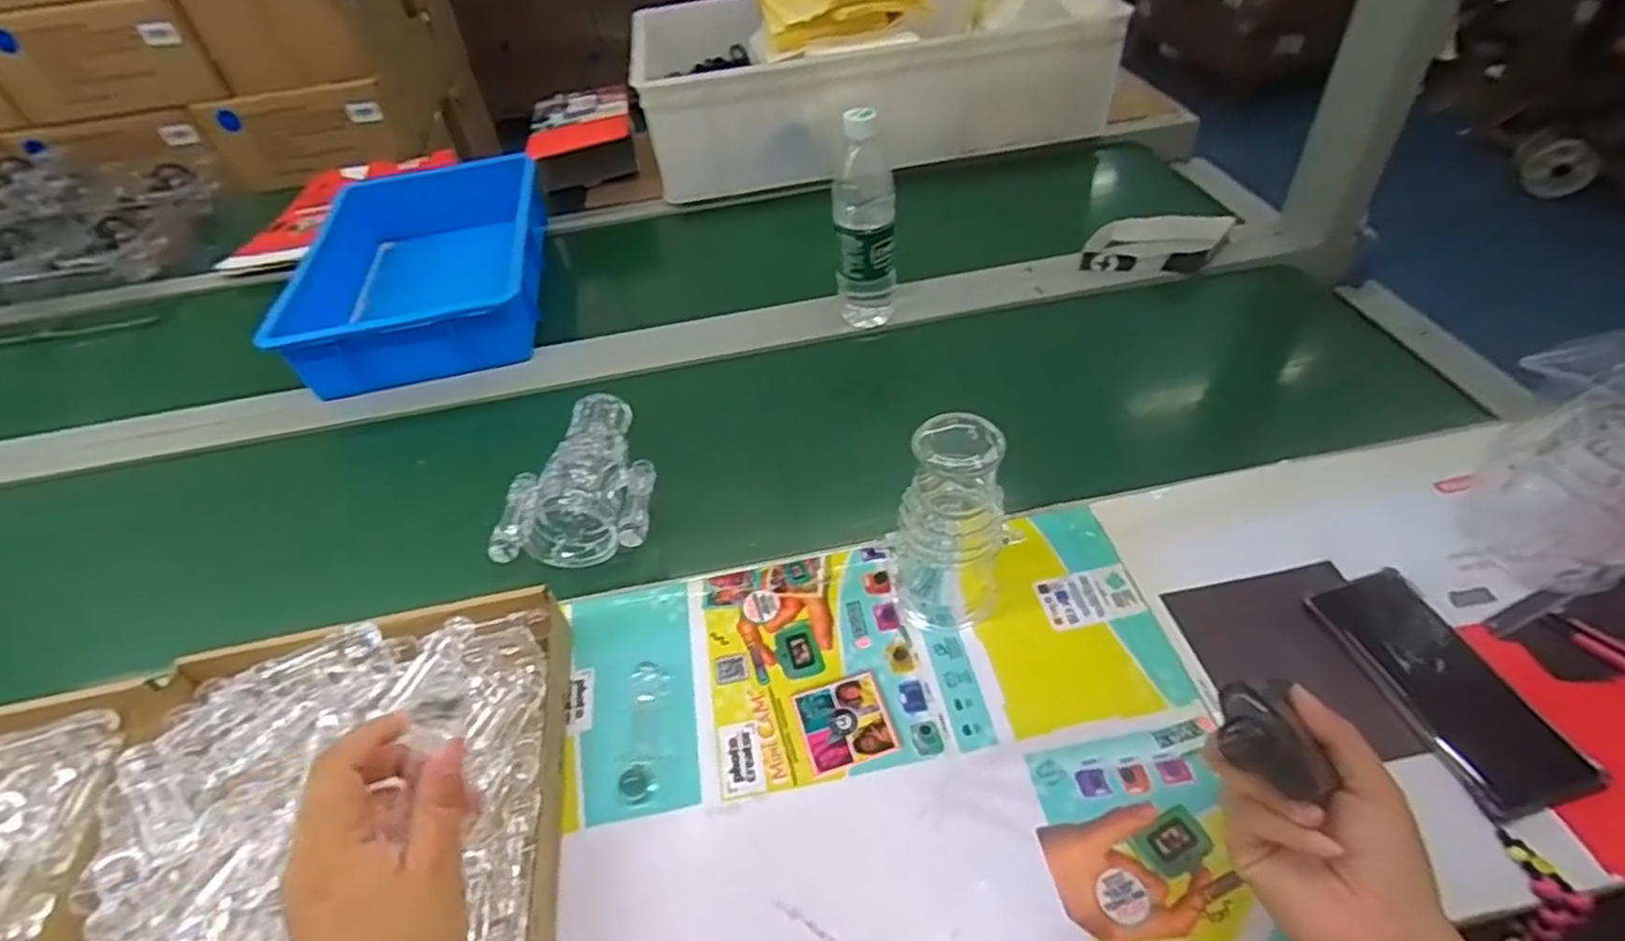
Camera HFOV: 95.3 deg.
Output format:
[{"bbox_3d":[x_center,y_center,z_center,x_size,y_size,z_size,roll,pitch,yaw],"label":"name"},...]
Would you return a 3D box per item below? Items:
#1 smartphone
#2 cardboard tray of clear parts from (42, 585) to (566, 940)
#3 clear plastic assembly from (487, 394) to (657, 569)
[{"bbox_3d":[0.420,0.142,0.495,0.082,0.016,0.163,-14,46,-8],"label":"smartphone"},{"bbox_3d":[-0.297,0.233,0.445,0.278,0.070,0.313,-10,46,-4],"label":"cardboard tray of clear parts"},{"bbox_3d":[-0.204,0.004,0.672,0.126,0.048,0.186,-4,46,2],"label":"clear plastic assembly"}]

